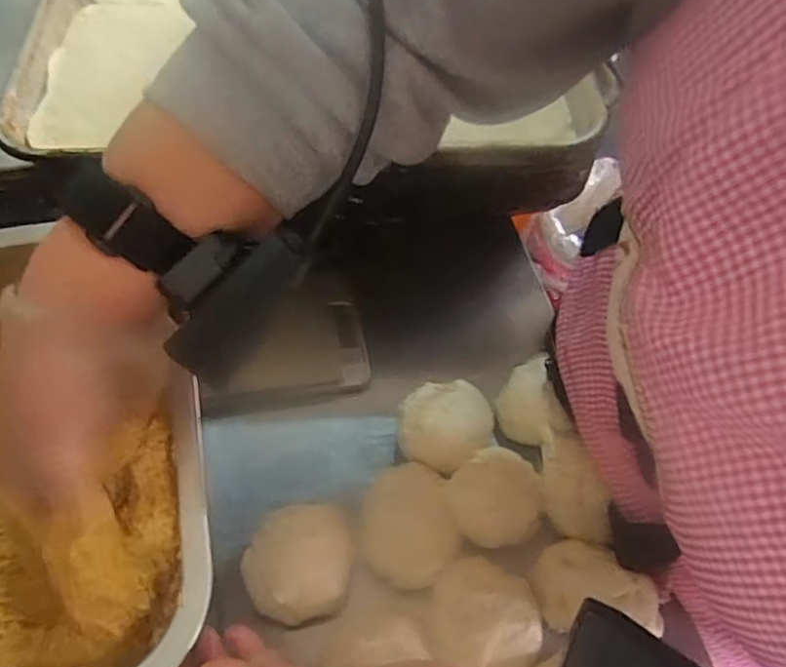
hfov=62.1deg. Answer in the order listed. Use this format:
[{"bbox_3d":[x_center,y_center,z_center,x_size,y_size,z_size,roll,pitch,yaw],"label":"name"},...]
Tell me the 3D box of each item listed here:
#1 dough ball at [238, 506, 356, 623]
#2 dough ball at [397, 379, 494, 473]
[{"bbox_3d":[-0.059,0.141,0.406,0.066,0.047,0.068,1,58,-1],"label":"dough ball"},{"bbox_3d":[0.037,0.065,0.458,0.061,0.045,0.062,1,58,-1],"label":"dough ball"}]

